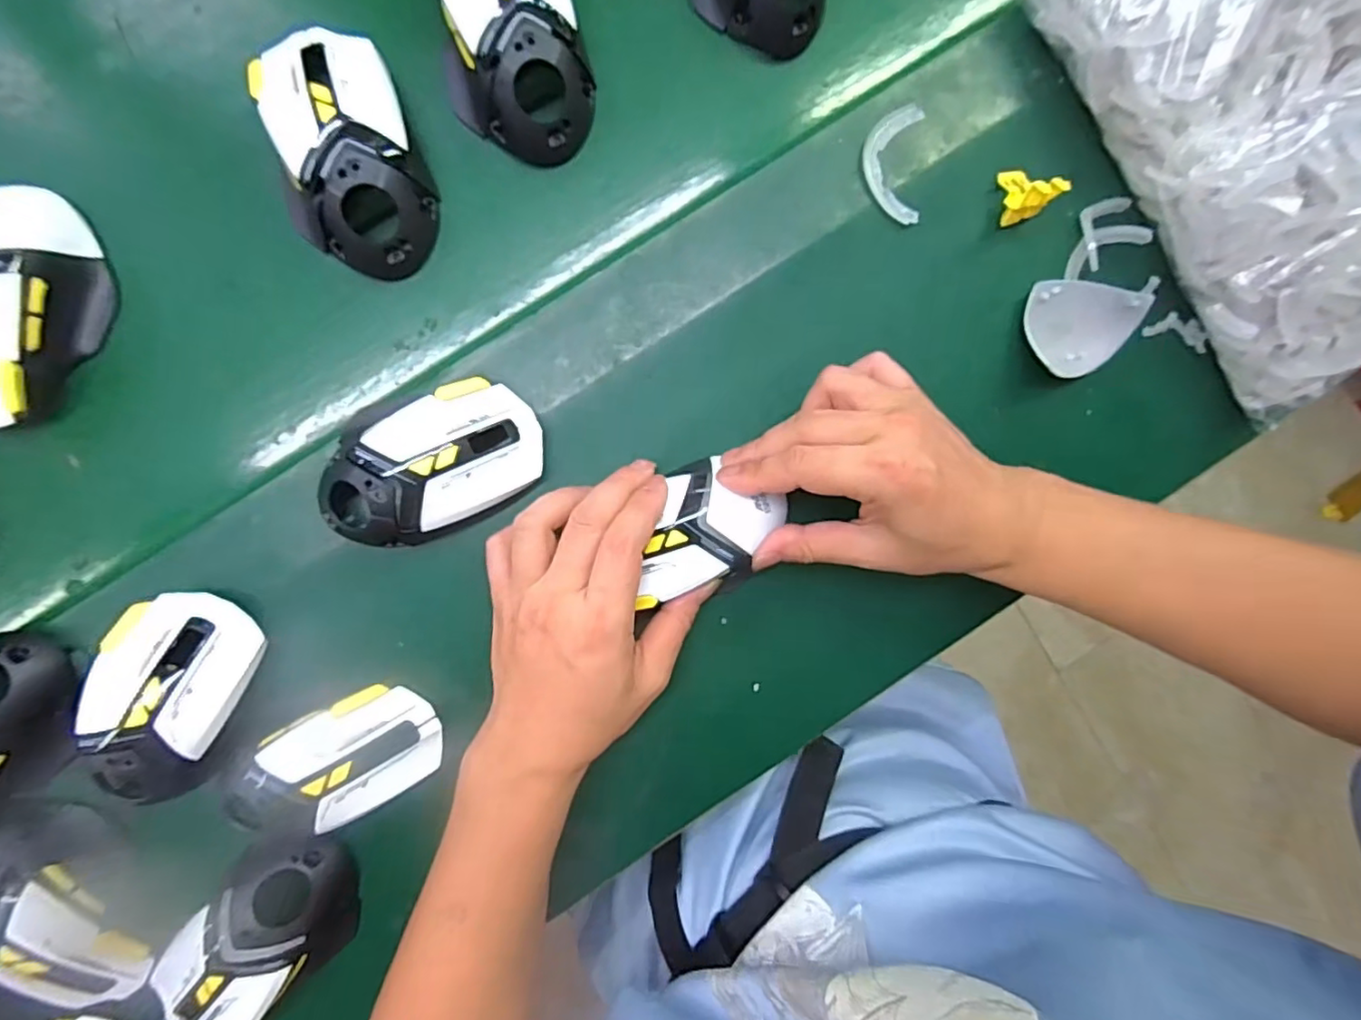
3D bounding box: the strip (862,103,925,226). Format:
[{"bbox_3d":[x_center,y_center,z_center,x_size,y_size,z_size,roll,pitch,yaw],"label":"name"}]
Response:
[{"bbox_3d":[0.120,-0.197,0.346,0.033,0.004,0.064,3,94,-6],"label":"strip"}]

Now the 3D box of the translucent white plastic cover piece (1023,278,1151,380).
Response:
[{"bbox_3d":[0.232,-0.105,0.351,0.058,0.029,0.047,14,93,-6],"label":"translucent white plastic cover piece"}]

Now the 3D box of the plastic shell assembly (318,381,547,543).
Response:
[{"bbox_3d":[-0.131,-0.020,0.319,0.121,0.043,0.070,-23,96,-4],"label":"plastic shell assembly"}]

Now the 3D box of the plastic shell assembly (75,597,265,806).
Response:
[{"bbox_3d":[-0.261,0.099,0.313,0.067,0.038,0.115,19,92,-7],"label":"plastic shell assembly"}]

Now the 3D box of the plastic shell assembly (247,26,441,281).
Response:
[{"bbox_3d":[-0.173,-0.182,0.312,0.074,0.036,0.120,-20,96,-4],"label":"plastic shell assembly"}]

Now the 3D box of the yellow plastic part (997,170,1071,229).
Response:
[{"bbox_3d":[0.194,-0.181,0.344,0.023,0.028,0.030,-35,97,-2],"label":"yellow plastic part"}]

